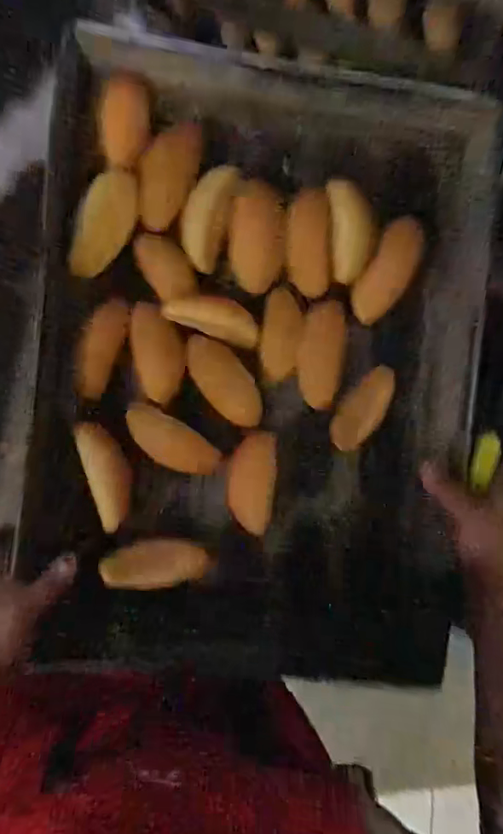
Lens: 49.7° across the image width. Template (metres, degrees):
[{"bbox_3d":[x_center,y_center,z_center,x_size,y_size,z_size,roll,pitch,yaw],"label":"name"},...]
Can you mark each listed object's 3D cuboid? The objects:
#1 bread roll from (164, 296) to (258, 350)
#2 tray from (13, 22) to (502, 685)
[{"bbox_3d":[-0.032,-0.088,0.472,0.080,0.019,0.036,21,84,-10],"label":"bread roll"},{"bbox_3d":[0.016,-0.045,0.470,0.387,0.047,0.524,7,91,-7],"label":"tray"}]

